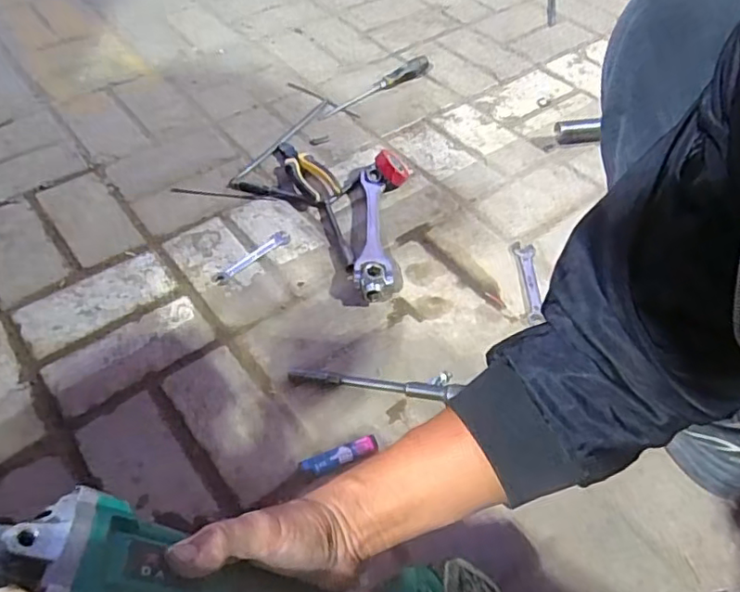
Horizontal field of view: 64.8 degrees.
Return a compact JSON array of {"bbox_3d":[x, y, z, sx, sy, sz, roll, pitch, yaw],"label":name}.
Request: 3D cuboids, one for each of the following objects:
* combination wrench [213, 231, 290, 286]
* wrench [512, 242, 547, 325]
[{"bbox_3d":[-0.155,-0.052,0.770,0.024,0.007,0.120,36,57,25],"label":"combination wrench"},{"bbox_3d":[0.210,-0.020,0.758,0.026,0.008,0.126,2,49,-1],"label":"wrench"}]

